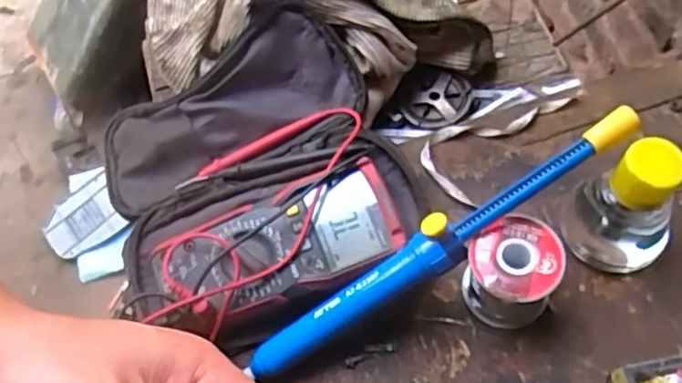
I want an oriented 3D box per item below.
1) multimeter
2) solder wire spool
[{"bbox_3d":[-0.047,0.040,0.486,0.185,0.039,0.081,-16,63,-5],"label":"multimeter"},{"bbox_3d":[0.124,0.061,0.475,0.061,0.075,0.060,-2,62,3],"label":"solder wire spool"}]

